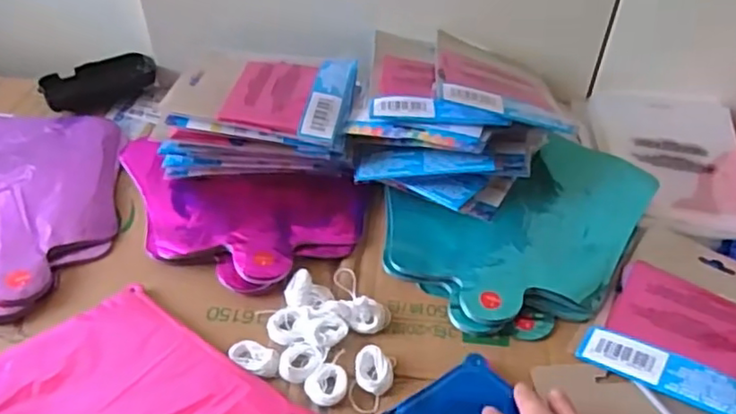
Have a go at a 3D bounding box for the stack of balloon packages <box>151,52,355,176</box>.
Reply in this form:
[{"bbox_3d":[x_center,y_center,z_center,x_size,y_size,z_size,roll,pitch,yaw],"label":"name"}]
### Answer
[{"bbox_3d":[-0.092,-0.078,0.575,0.155,0.075,0.112,8,42,6],"label":"stack of balloon packages"}]

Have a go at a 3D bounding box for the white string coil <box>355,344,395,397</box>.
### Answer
[{"bbox_3d":[0.004,0.107,0.429,0.025,0.011,0.030,4,42,1],"label":"white string coil"}]

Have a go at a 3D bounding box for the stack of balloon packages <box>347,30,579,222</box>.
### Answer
[{"bbox_3d":[0.080,-0.081,0.576,0.176,0.090,0.186,9,42,7],"label":"stack of balloon packages"}]

